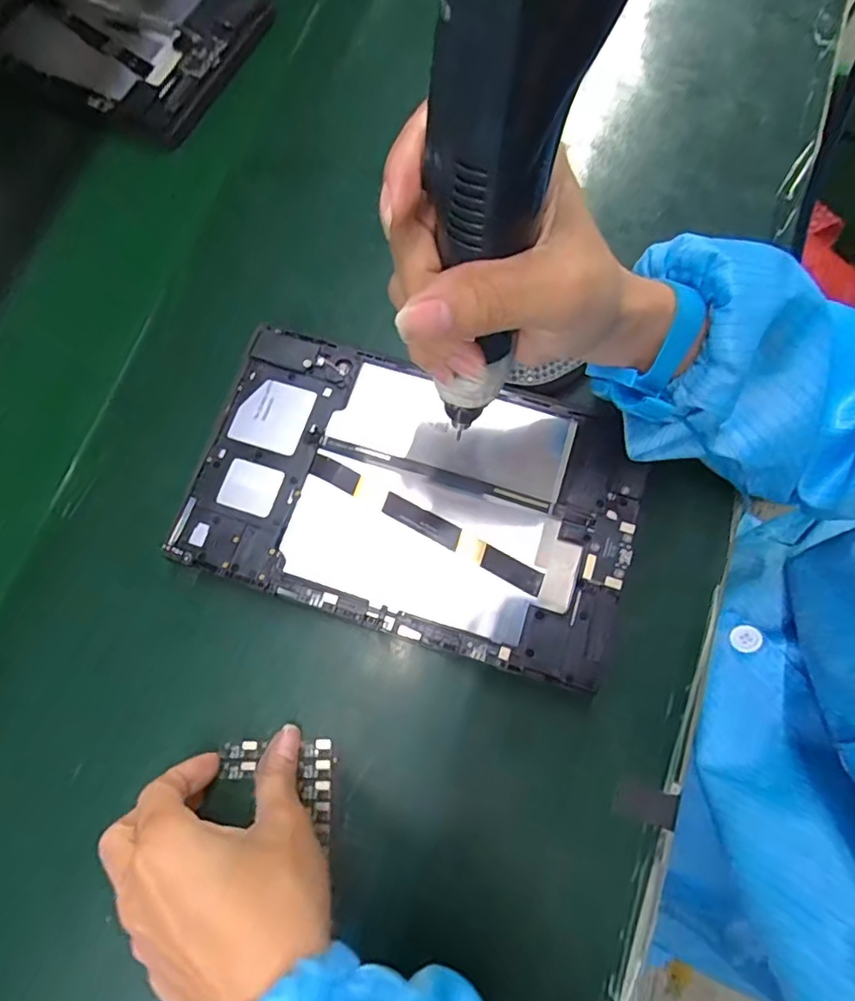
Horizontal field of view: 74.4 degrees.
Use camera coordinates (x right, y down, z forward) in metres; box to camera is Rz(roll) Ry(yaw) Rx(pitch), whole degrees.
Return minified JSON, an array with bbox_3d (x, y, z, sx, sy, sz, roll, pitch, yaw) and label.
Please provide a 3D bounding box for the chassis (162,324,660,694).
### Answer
[{"bbox_3d":[-0.006,-0.003,0.315,0.240,0.009,0.148,16,76,6],"label":"chassis"}]

